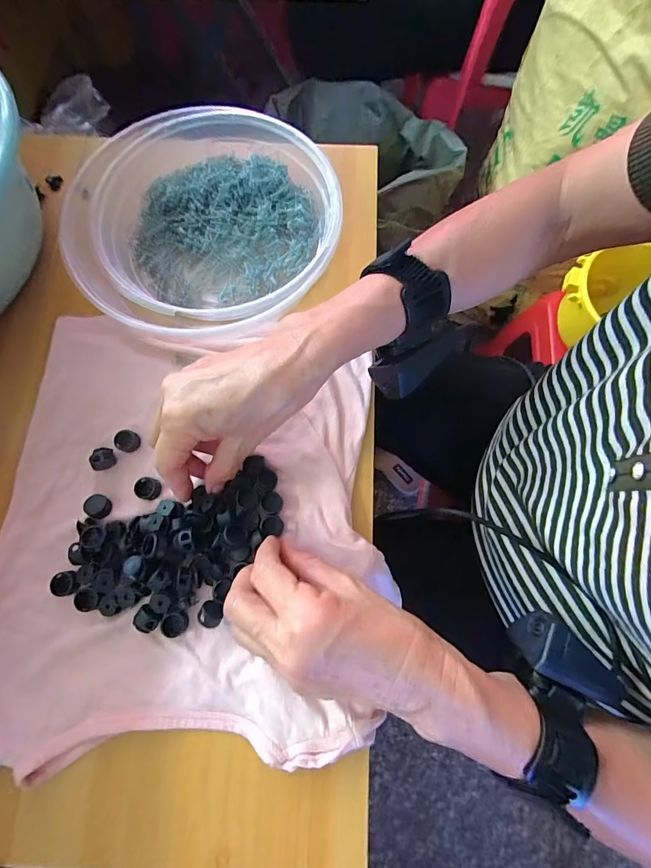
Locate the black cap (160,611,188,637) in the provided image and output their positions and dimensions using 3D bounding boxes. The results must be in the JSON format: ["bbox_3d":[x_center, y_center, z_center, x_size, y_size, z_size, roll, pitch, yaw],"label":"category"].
[{"bbox_3d":[-0.106,0.133,0.273,0.016,0.009,0.017,0,77,-1],"label":"black cap"}]

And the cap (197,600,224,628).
[{"bbox_3d":[-0.080,0.126,0.273,0.016,0.015,0.015,0,77,-1],"label":"cap"}]

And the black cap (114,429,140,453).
[{"bbox_3d":[-0.156,0.006,0.309,0.016,0.012,0.017,0,77,-1],"label":"black cap"}]

